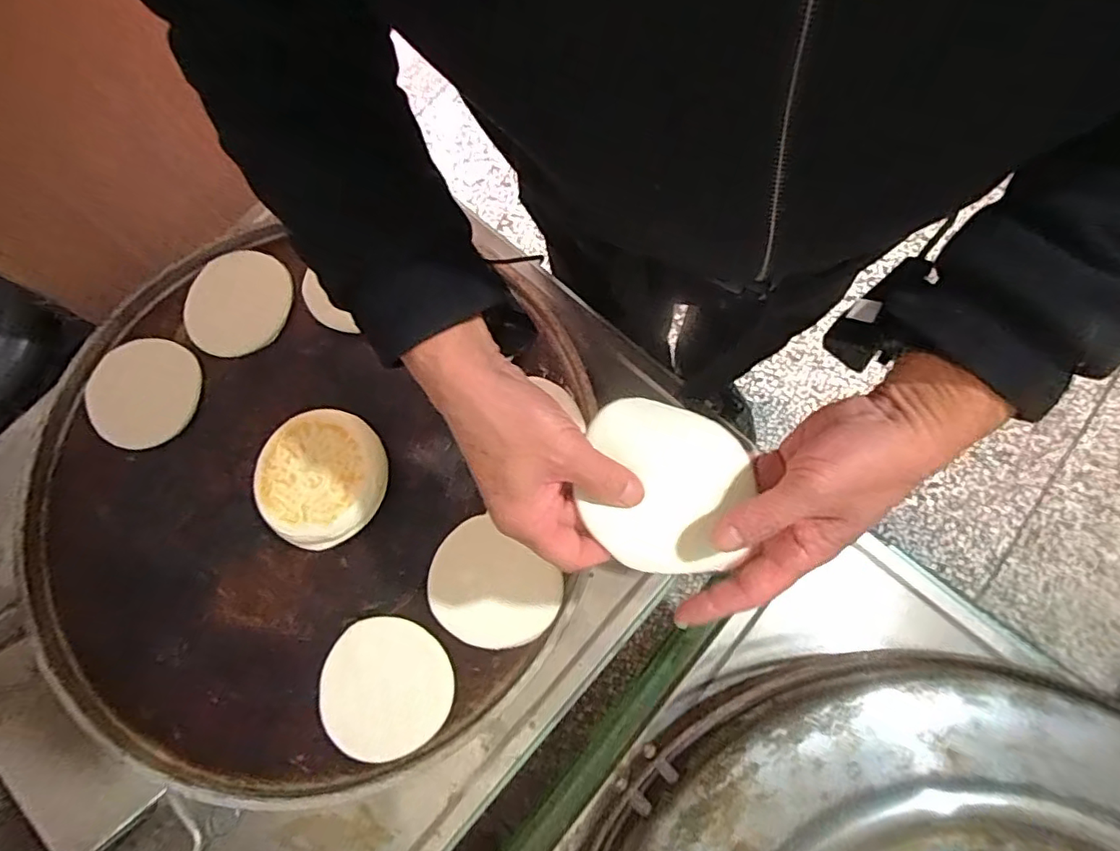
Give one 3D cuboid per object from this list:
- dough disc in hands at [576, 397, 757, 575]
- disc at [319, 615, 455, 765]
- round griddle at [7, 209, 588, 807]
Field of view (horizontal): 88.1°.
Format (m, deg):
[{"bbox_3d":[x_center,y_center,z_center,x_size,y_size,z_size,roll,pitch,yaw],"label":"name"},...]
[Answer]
[{"bbox_3d":[0.064,0.037,0.360,0.103,0.016,0.102,0,77,1],"label":"dough disc in hands"},{"bbox_3d":[-0.155,0.232,0.512,0.115,0.012,0.109,-1,75,2],"label":"disc"},{"bbox_3d":[-0.255,0.074,0.545,0.530,0.051,0.468,24,77,8],"label":"round griddle"}]

